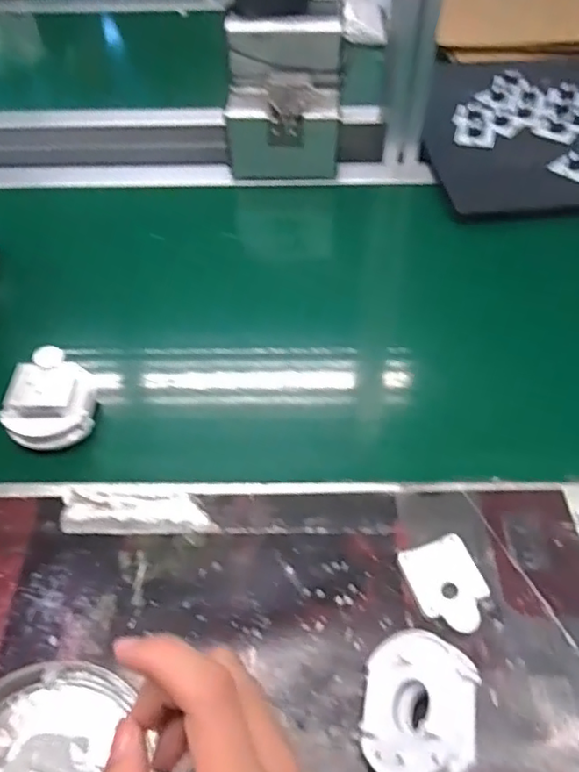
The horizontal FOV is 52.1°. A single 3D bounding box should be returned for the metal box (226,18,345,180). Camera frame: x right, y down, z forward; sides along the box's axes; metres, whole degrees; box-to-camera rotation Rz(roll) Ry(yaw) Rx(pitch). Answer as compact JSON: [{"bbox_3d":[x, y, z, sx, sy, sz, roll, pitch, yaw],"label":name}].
[{"bbox_3d":[-0.005,-0.315,0.667,0.126,0.148,0.077,0,51,1],"label":"metal box"}]

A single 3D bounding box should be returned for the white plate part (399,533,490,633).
[{"bbox_3d":[0.101,0.127,0.379,0.044,0.009,0.056,-16,52,-12],"label":"white plate part"}]

